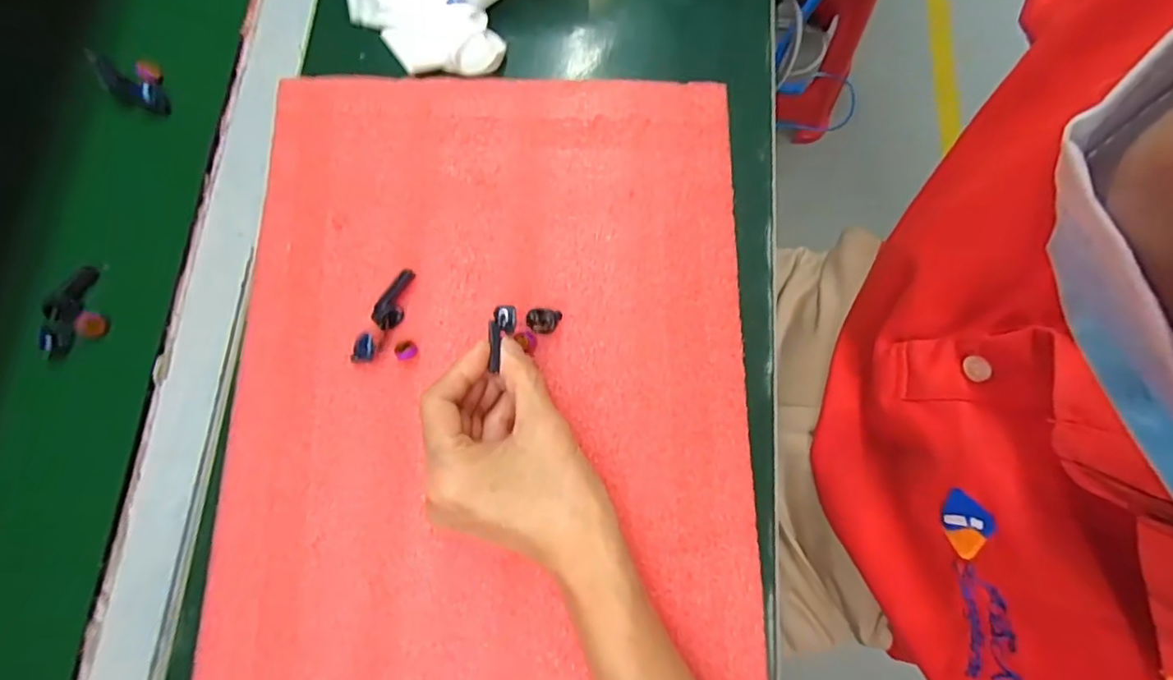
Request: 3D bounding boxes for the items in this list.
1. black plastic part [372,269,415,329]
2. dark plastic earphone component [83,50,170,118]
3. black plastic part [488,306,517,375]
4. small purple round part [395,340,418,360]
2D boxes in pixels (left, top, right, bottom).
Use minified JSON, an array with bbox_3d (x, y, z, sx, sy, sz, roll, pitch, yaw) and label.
[{"bbox_3d":[-0.104,-0.022,0.311,0.015,0.009,0.034,13,75,3],"label":"black plastic part"},{"bbox_3d":[-0.278,-0.153,0.352,0.048,0.012,0.018,32,76,-15],"label":"dark plastic earphone component"},{"bbox_3d":[-0.043,-0.002,0.284,0.012,0.005,0.030,16,87,4],"label":"black plastic part"},{"bbox_3d":[-0.095,0.006,0.305,0.010,0.009,0.011,0,75,0],"label":"small purple round part"}]

